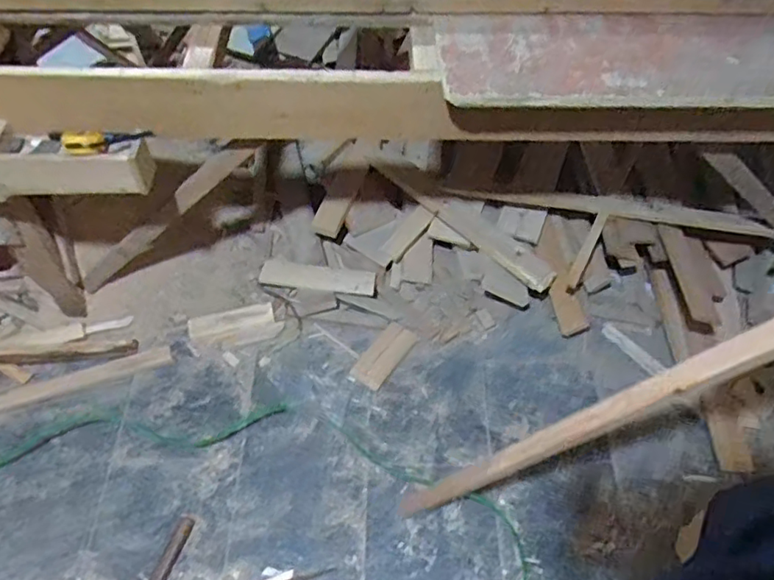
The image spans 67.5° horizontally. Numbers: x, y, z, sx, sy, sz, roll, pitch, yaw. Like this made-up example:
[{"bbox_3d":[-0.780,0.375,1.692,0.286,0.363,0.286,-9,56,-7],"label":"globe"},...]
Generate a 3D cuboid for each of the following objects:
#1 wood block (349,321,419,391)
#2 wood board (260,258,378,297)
[{"bbox_3d":[-0.007,0.172,1.543,0.093,0.017,0.194,29,50,16],"label":"wood block"},{"bbox_3d":[-0.188,-0.036,1.600,0.311,0.026,0.069,8,85,-2],"label":"wood board"}]

